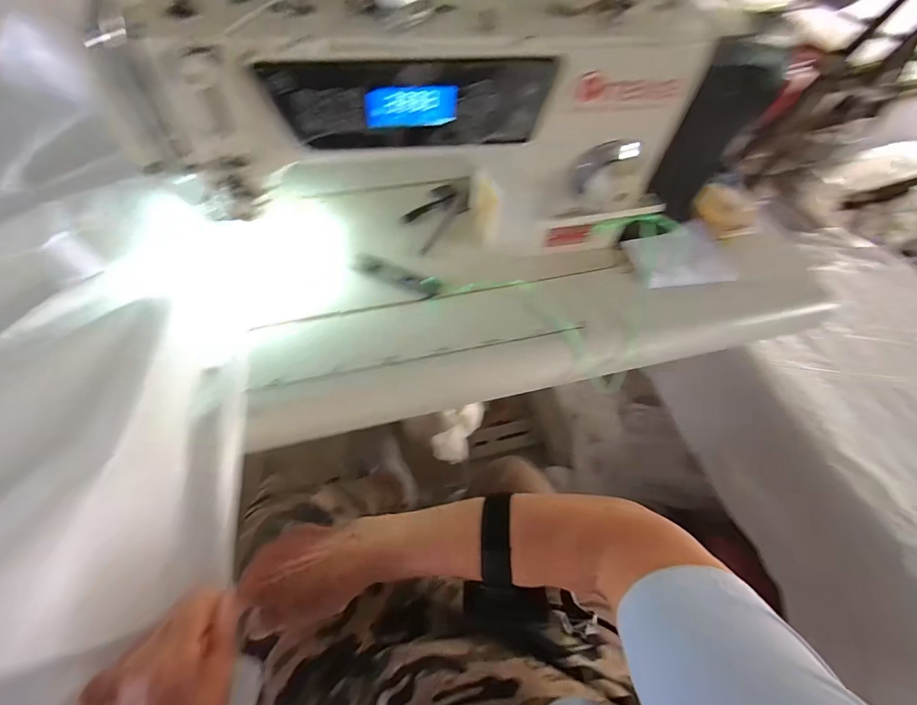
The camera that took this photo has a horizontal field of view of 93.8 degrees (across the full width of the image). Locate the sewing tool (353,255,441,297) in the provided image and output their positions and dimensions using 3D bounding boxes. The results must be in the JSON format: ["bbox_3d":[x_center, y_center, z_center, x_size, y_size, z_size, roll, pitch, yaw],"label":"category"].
[{"bbox_3d":[-0.064,-0.081,0.450,0.093,0.009,0.021,20,59,8],"label":"sewing tool"}]

